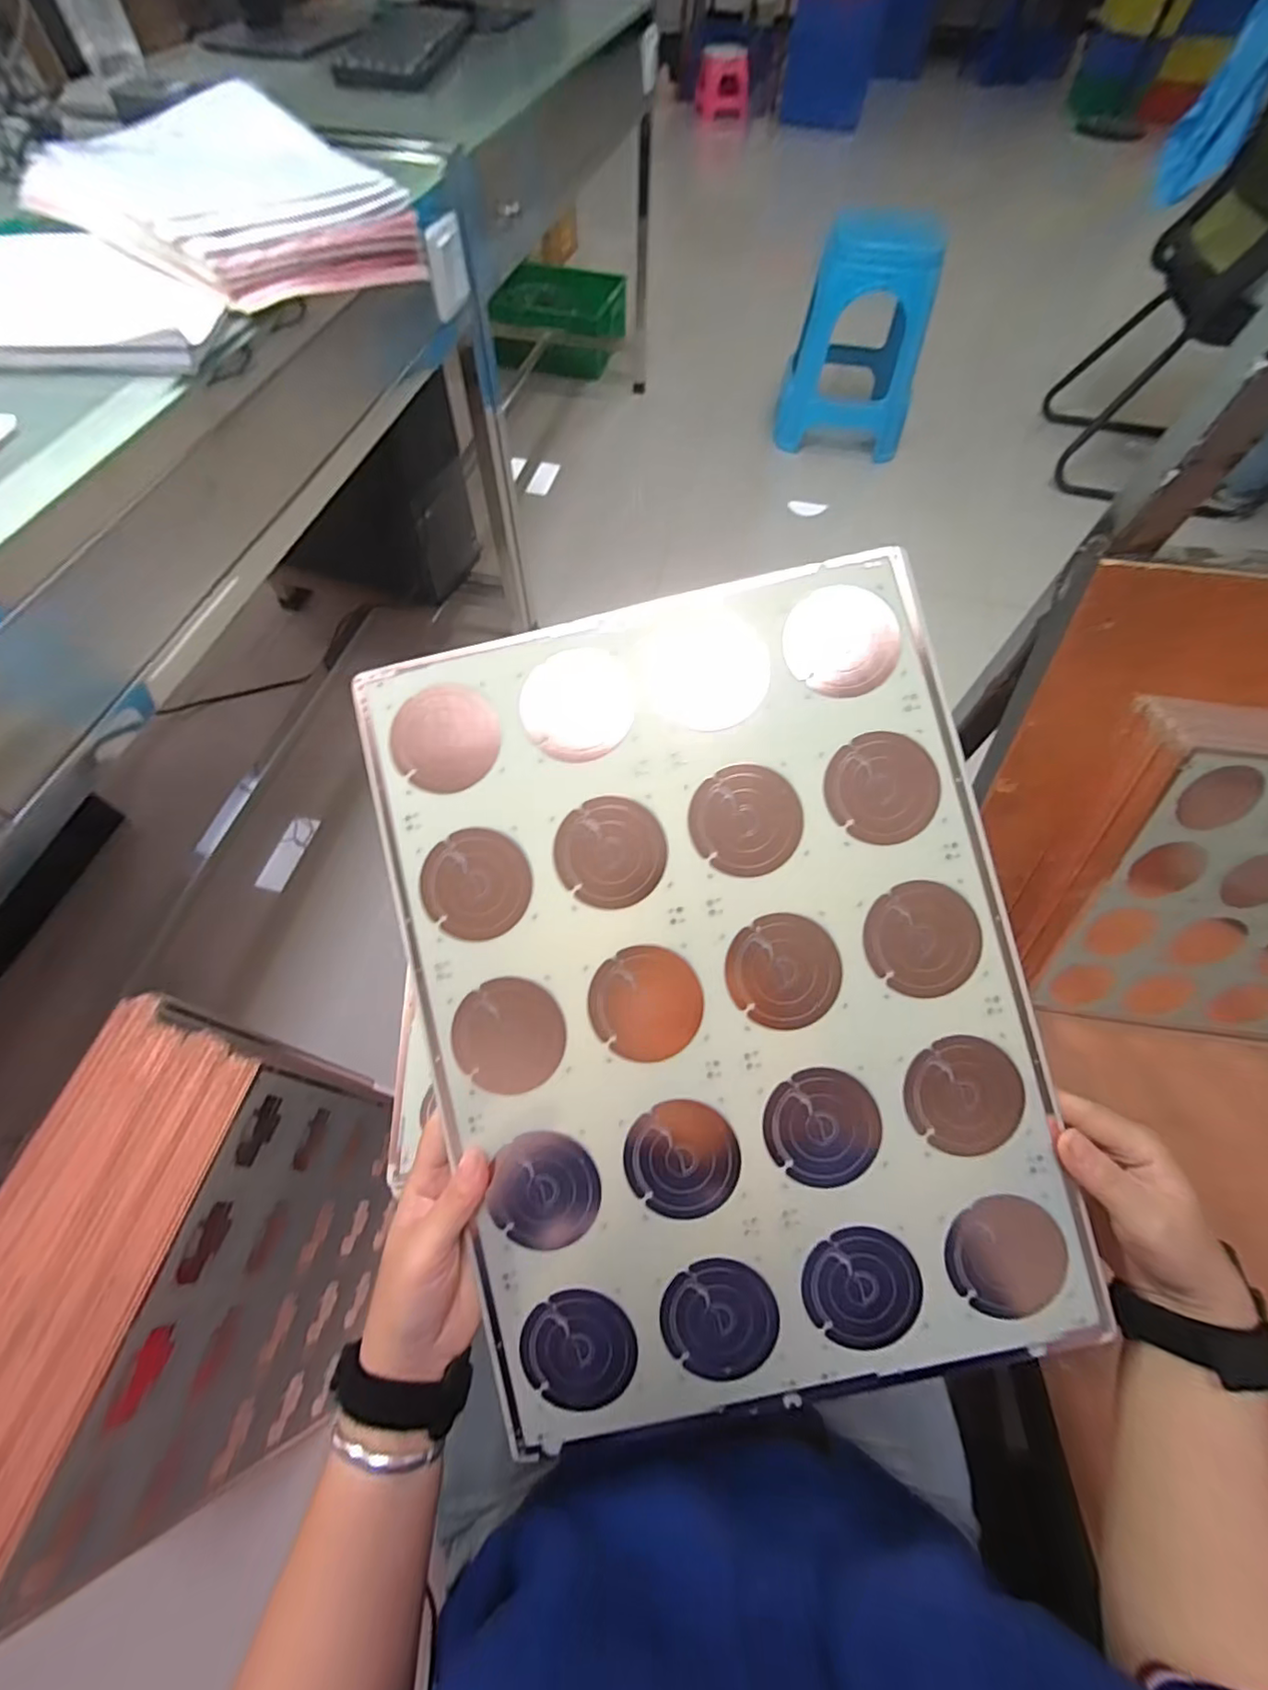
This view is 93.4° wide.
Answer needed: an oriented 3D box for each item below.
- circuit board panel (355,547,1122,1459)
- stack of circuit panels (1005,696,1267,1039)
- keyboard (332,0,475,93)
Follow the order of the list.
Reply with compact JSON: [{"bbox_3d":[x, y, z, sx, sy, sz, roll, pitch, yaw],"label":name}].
[{"bbox_3d":[0.048,0.079,0.338,0.327,0.006,0.443,-13,86,1],"label":"circuit board panel"},{"bbox_3d":[0.682,0.060,0.605,0.494,0.364,0.071,9,33,1],"label":"stack of circuit panels"},{"bbox_3d":[-0.349,-1.259,0.928,0.151,0.024,0.490,-2,62,-2],"label":"keyboard"}]

